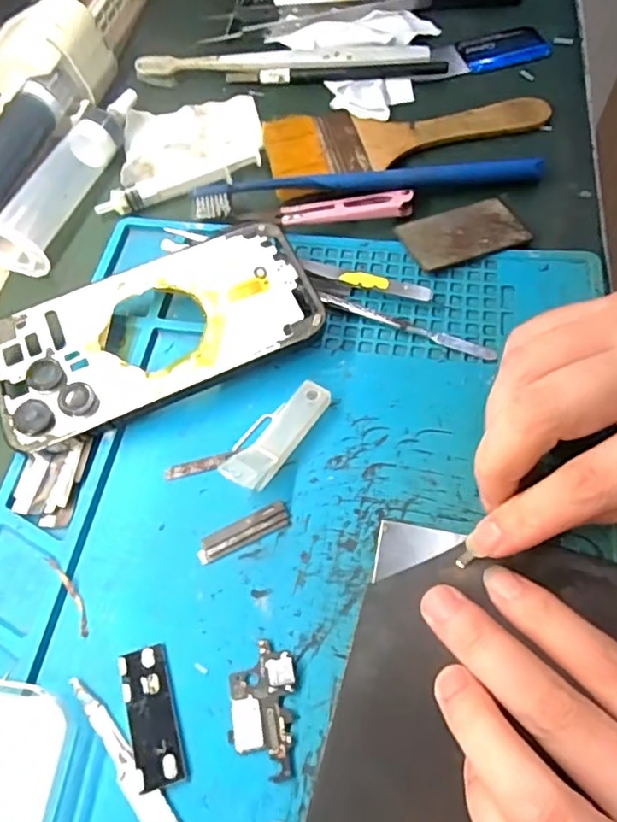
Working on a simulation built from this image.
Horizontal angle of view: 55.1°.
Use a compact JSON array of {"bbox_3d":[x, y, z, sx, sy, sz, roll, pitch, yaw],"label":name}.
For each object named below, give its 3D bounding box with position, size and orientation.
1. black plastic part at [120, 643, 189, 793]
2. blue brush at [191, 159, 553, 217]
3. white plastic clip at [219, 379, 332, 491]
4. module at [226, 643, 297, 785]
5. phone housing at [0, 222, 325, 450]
[{"bbox_3d":[-0.053,0.103,0.202,0.015,0.005,0.044,-17,62,-6],"label":"black plastic part"},{"bbox_3d":[0.032,-0.120,0.312,0.183,0.012,0.014,-7,61,0],"label":"blue brush"},{"bbox_3d":[-0.015,0.008,0.246,0.025,0.017,0.056,32,68,19],"label":"white plastic clip"},{"bbox_3d":[-0.016,0.101,0.201,0.022,0.004,0.041,-3,61,2],"label":"module"},{"bbox_3d":[-0.070,-0.036,0.264,0.144,0.006,0.075,-27,68,-9],"label":"phone housing"}]

